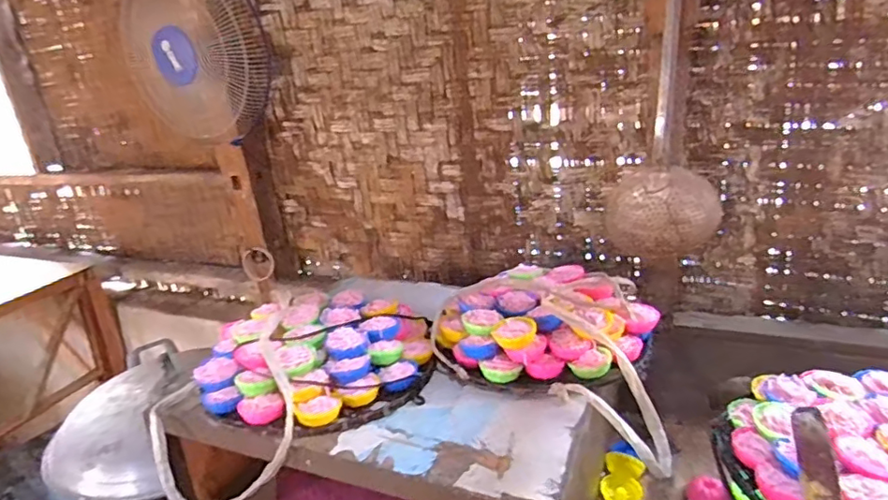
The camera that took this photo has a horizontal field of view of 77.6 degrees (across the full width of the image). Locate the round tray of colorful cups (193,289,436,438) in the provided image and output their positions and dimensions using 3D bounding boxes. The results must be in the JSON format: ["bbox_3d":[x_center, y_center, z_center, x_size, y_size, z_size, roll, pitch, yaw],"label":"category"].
[{"bbox_3d":[-0.188,0.150,0.849,0.329,0.085,0.314,-6,20,-2],"label":"round tray of colorful cups"}]

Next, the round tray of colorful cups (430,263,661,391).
[{"bbox_3d":[0.161,0.104,0.876,0.321,0.085,0.284,3,21,22],"label":"round tray of colorful cups"}]

